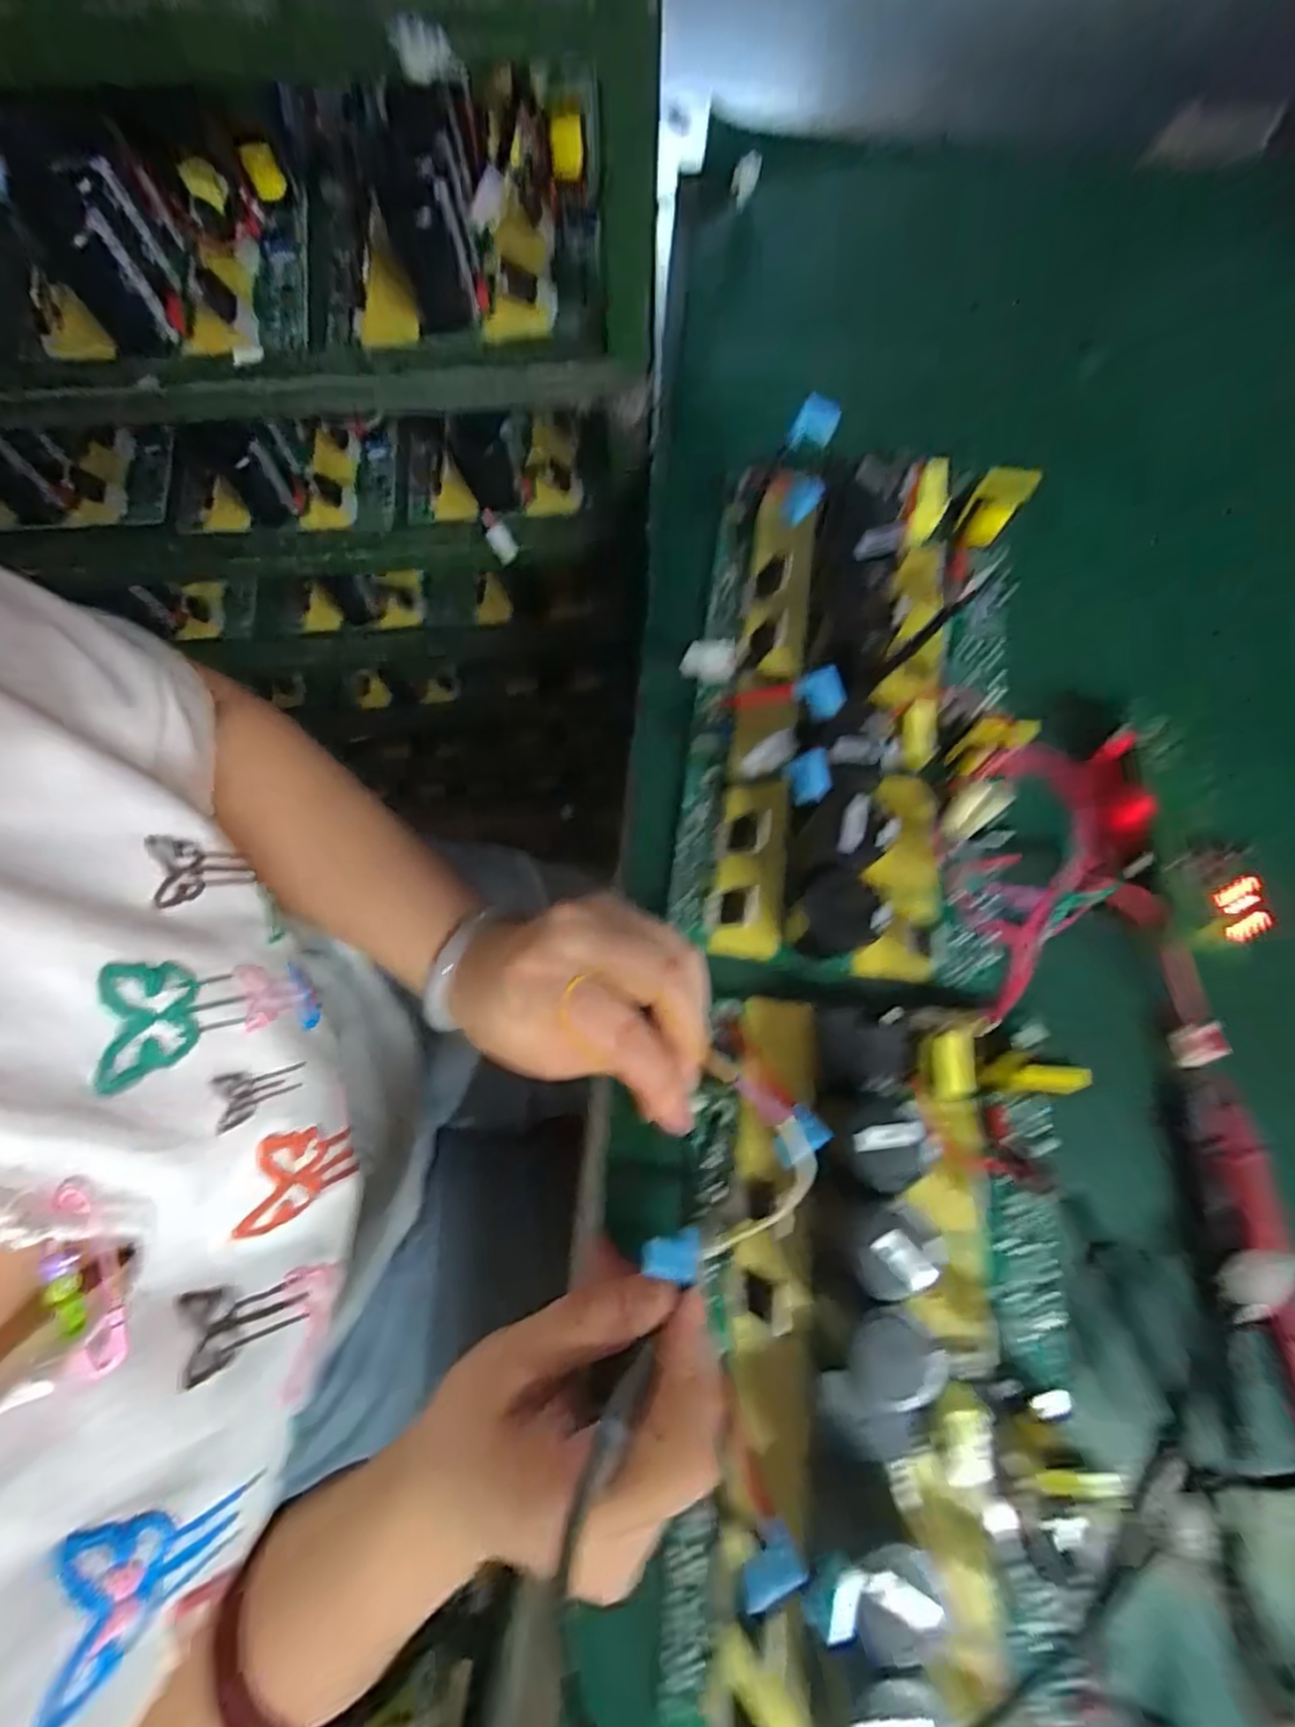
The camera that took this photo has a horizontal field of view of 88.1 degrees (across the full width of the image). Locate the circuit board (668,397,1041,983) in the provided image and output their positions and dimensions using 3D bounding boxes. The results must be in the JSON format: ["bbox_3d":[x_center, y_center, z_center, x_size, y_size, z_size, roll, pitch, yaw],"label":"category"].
[{"bbox_3d":[0.091,-0.073,0.286,0.140,0.054,0.233,9,77,2],"label":"circuit board"}]

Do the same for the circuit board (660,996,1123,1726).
[{"bbox_3d":[0.081,0.170,0.226,0.143,0.061,0.235,6,77,1],"label":"circuit board"}]

